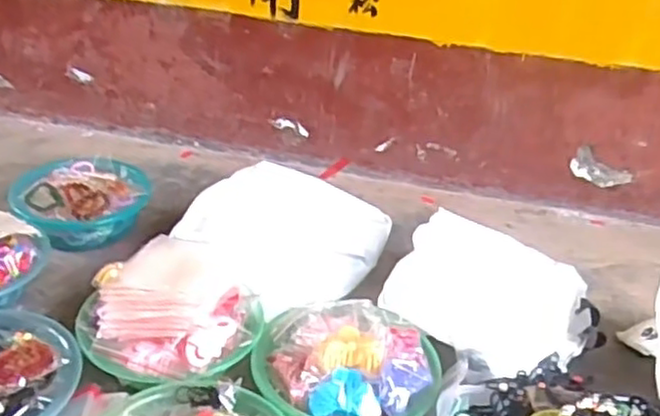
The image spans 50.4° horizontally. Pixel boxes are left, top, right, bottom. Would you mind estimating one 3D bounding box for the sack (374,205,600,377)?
[{"bbox_3d":[0.240,0.140,1.058,0.291,0.120,0.240,20,33,22],"label":"sack"}]

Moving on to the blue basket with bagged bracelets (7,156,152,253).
[{"bbox_3d":[-0.427,-0.011,1.219,0.222,0.095,0.201,-3,31,-16],"label":"blue basket with bagged bracelets"}]

